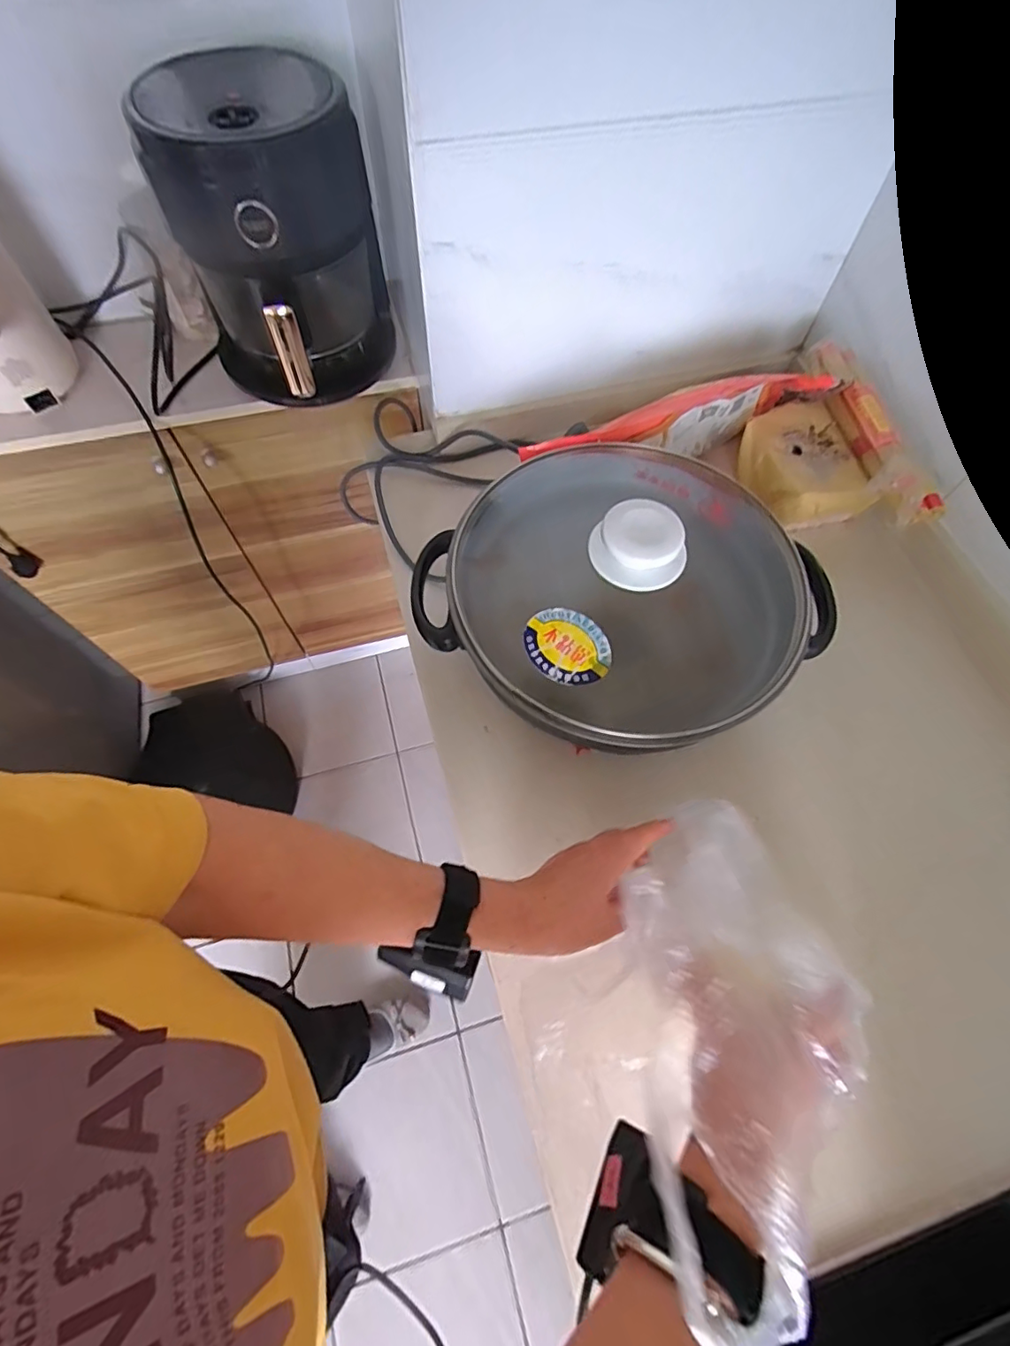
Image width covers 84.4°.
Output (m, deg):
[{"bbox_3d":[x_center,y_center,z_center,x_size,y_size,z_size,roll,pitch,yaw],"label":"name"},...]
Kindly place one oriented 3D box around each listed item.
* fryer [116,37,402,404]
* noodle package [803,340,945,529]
[{"bbox_3d":[-0.255,-0.490,0.667,0.222,0.283,0.227,-20,66,-11],"label":"fryer"},{"bbox_3d":[0.397,-0.272,0.615,0.071,0.036,0.266,-6,65,-5],"label":"noodle package"}]

